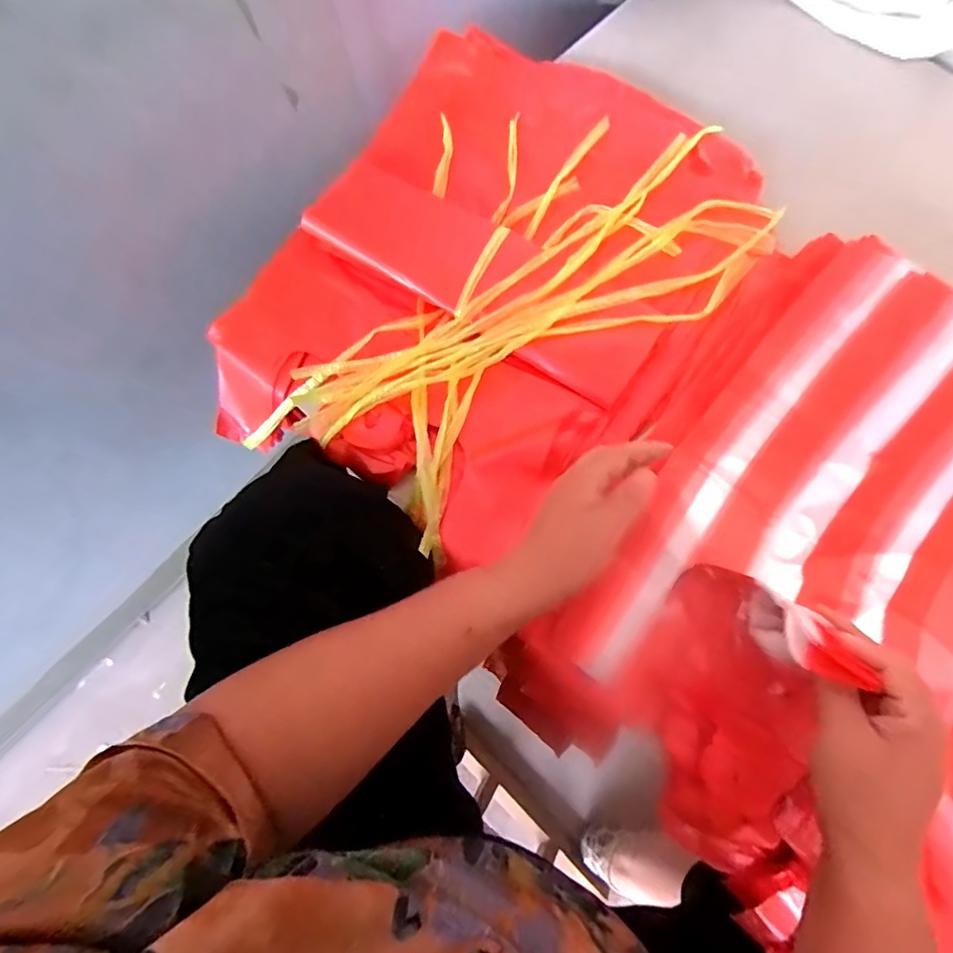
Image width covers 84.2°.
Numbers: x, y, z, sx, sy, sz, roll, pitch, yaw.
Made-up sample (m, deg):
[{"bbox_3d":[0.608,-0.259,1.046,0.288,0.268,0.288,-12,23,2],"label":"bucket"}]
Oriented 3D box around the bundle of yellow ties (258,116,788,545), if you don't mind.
[{"bbox_3d":[0.020,-0.179,0.522,0.496,0.056,0.300,-42,78,-9],"label":"bundle of yellow ties"}]

